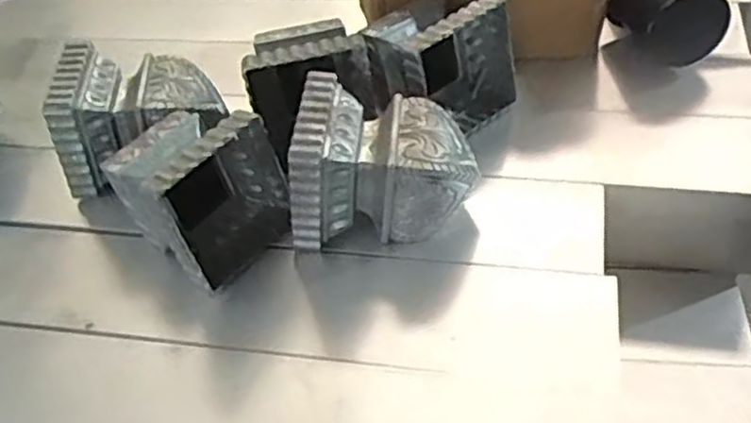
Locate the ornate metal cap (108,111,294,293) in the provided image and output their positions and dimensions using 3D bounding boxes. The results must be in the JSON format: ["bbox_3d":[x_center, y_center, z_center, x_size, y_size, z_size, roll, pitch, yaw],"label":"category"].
[{"bbox_3d":[-0.151,-0.022,0.598,0.122,0.115,0.112,25,54,29],"label":"ornate metal cap"}]

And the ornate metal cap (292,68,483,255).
[{"bbox_3d":[0.005,-0.040,0.595,0.149,0.118,0.096,-7,45,2],"label":"ornate metal cap"}]

